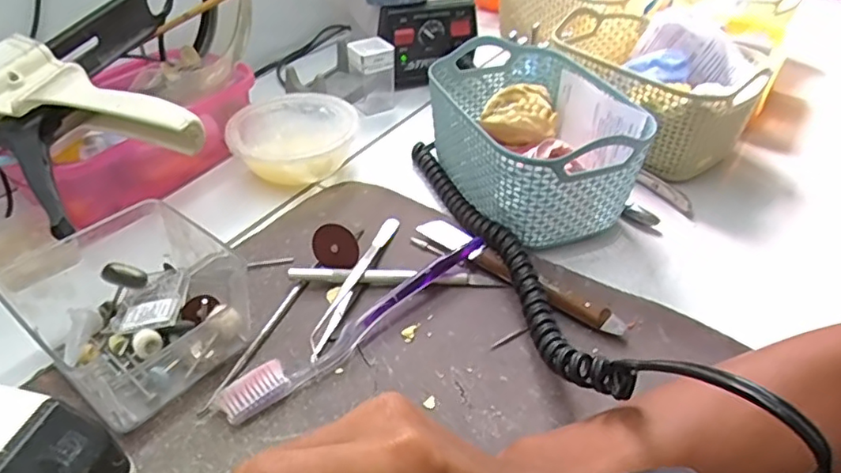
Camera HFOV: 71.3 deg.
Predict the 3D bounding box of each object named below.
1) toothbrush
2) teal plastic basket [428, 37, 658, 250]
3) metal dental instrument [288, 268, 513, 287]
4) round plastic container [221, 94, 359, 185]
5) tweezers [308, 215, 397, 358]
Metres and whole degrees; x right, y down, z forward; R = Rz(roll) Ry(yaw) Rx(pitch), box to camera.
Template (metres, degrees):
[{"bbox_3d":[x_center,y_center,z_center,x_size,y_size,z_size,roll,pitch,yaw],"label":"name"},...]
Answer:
[{"bbox_3d":[-0.030,0.049,0.347,0.186,0.017,0.018,-30,49,-32],"label":"toothbrush"},{"bbox_3d":[0.081,-0.073,0.448,0.117,0.081,0.172,-13,42,-17],"label":"teal plastic basket"},{"bbox_3d":[-0.014,0.027,0.378,0.137,0.013,0.008,-1,40,-2],"label":"metal dental instrument"},{"bbox_3d":[-0.103,-0.077,0.482,0.098,0.040,0.095,1,40,-1],"label":"round plastic container"},{"bbox_3d":[-0.042,0.028,0.374,0.012,0.014,0.133,13,41,14],"label":"tweezers"}]

